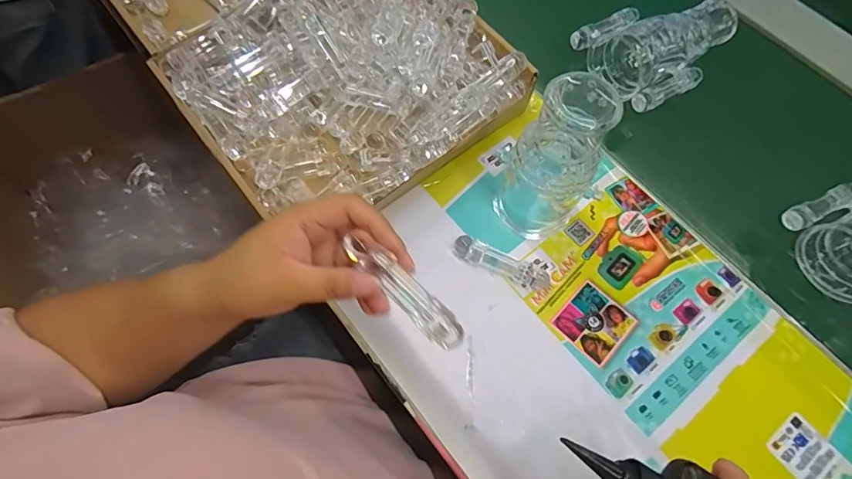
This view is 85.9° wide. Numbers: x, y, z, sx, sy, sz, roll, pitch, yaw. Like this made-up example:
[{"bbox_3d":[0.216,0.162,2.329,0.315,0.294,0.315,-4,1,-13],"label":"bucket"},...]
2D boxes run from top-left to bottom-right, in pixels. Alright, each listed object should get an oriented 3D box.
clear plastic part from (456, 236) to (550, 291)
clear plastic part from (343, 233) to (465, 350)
[{"bbox_3d":[0.074,0.024,0.449,0.096,0.018,0.021,22,69,8],"label":"clear plastic part"},{"bbox_3d":[-0.013,0.033,0.288,0.093,0.014,0.020,45,71,-9],"label":"clear plastic part"}]

